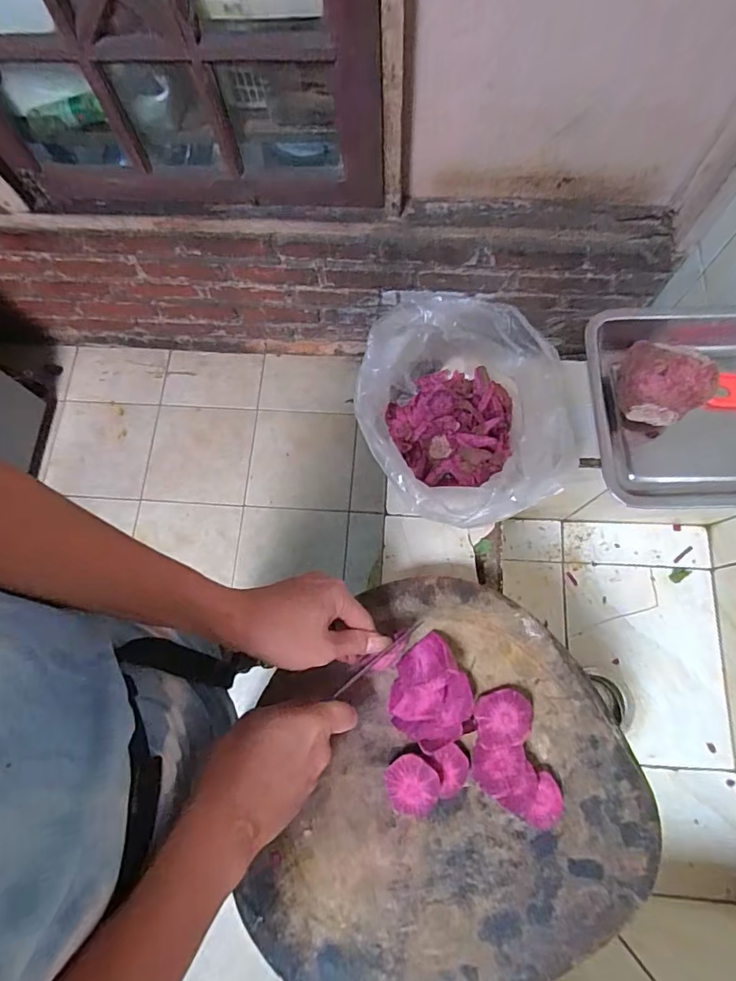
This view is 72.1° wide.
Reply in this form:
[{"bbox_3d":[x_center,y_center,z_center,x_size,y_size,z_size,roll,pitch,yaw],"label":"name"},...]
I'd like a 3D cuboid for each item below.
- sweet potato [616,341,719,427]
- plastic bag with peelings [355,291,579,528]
[{"bbox_3d":[0.325,-0.117,0.570,0.089,0.078,0.080,32,77,11],"label":"sweet potato"},{"bbox_3d":[0.092,-0.076,0.549,0.197,0.111,0.235,0,74,3],"label":"plastic bag with peelings"}]

